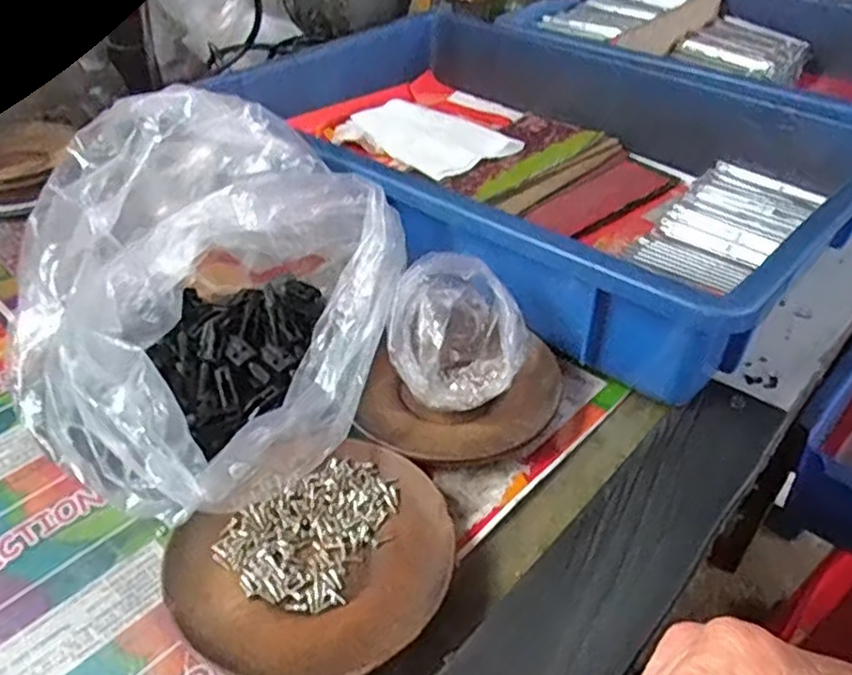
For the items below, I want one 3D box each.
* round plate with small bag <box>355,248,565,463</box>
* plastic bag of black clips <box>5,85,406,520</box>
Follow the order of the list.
[{"bbox_3d":[0.019,0.007,0.352,0.099,0.066,0.096,0,41,0],"label":"round plate with small bag"},{"bbox_3d":[-0.127,-0.037,0.365,0.245,0.113,0.195,26,47,26],"label":"plastic bag of black clips"}]

